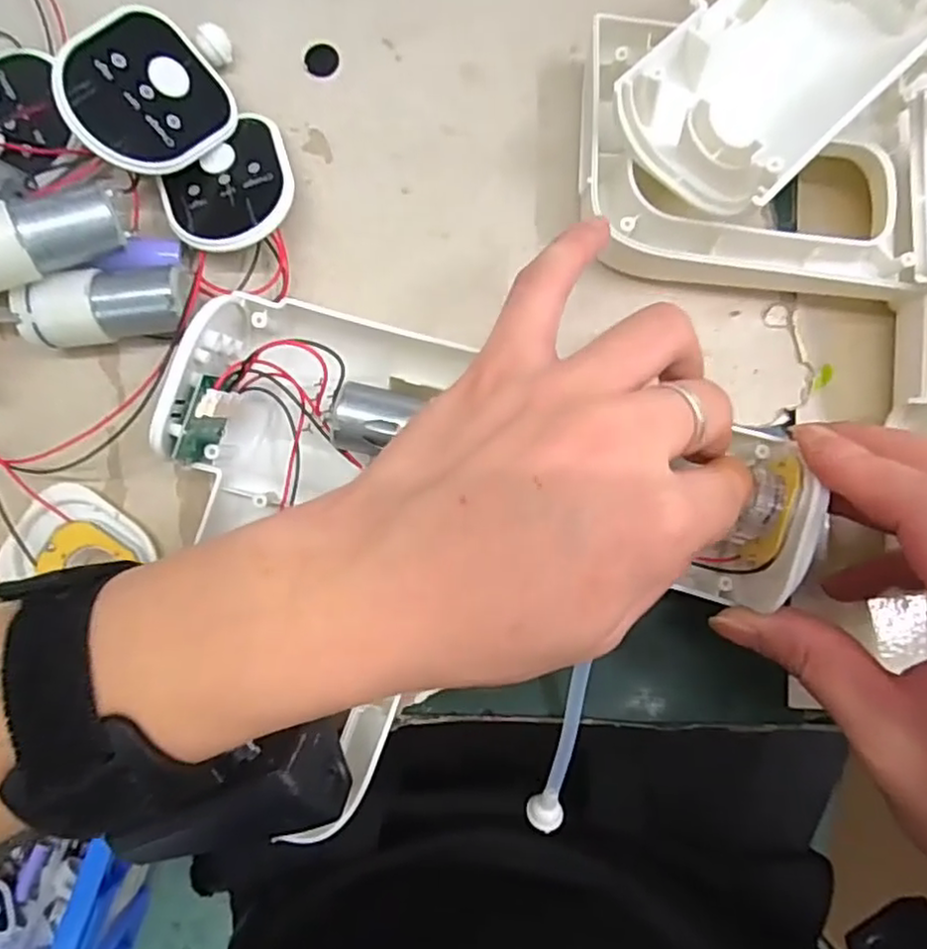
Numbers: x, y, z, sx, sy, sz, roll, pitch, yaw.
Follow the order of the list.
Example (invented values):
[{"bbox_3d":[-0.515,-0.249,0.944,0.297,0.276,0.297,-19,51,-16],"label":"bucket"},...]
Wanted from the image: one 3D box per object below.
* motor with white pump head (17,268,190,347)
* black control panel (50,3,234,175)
[{"bbox_3d":[-0.128,-0.061,0.247,0.057,0.027,0.024,-6,89,-1],"label":"motor with white pump head"},{"bbox_3d":[-0.113,-0.134,0.235,0.056,0.004,0.050,-47,113,-28],"label":"black control panel"}]

